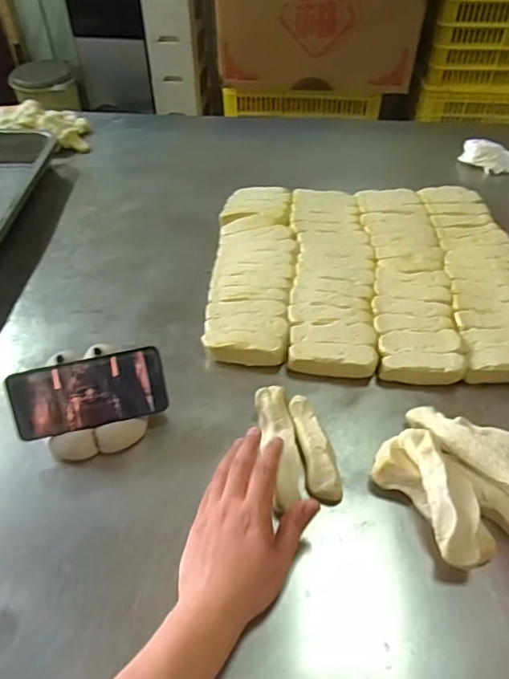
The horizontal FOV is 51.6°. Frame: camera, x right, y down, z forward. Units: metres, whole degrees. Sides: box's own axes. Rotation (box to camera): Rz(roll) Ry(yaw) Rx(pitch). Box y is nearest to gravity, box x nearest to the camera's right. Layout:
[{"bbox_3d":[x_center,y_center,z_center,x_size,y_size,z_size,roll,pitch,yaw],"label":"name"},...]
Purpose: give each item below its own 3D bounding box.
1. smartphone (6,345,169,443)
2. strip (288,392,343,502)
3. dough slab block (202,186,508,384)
[{"bbox_3d":[-0.183,0.060,0.583,0.163,0.077,0.011,-12,14,-12],"label":"smartphone"},{"bbox_3d":[0.066,0.118,0.576,0.035,0.037,0.121,-7,48,-6],"label":"strip"},{"bbox_3d":[0.151,-0.096,0.756,0.413,0.057,0.366,3,48,4],"label":"dough slab block"}]

